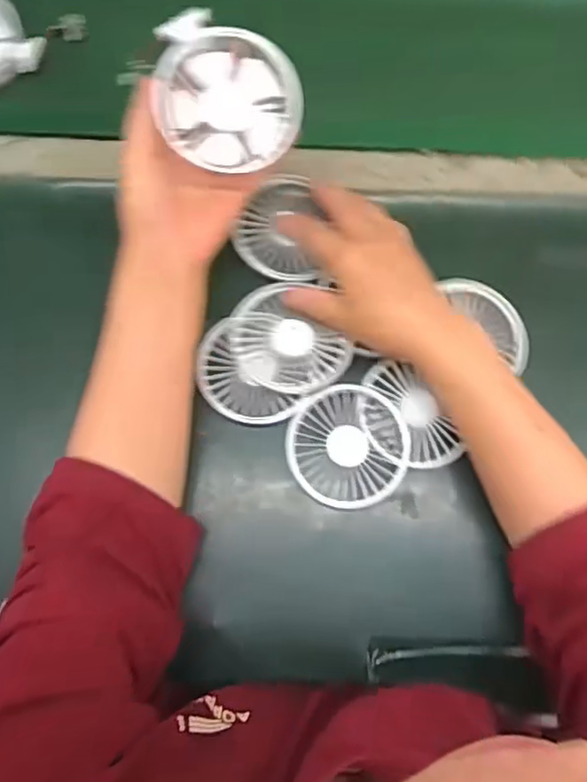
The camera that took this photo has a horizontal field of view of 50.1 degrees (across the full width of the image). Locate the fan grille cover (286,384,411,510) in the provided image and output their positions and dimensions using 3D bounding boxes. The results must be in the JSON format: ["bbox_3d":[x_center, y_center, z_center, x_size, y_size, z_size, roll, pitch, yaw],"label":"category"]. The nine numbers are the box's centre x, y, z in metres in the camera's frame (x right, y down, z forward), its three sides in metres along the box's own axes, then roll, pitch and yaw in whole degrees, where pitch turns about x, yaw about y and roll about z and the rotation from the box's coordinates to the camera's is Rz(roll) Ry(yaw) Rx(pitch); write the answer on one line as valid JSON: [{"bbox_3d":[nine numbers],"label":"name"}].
[{"bbox_3d":[0.039,0.041,0.467,0.085,0.021,0.088,2,75,0],"label":"fan grille cover"}]

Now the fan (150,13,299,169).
[{"bbox_3d":[-0.045,-0.199,0.424,0.095,0.036,0.086,9,100,-15],"label":"fan"}]

